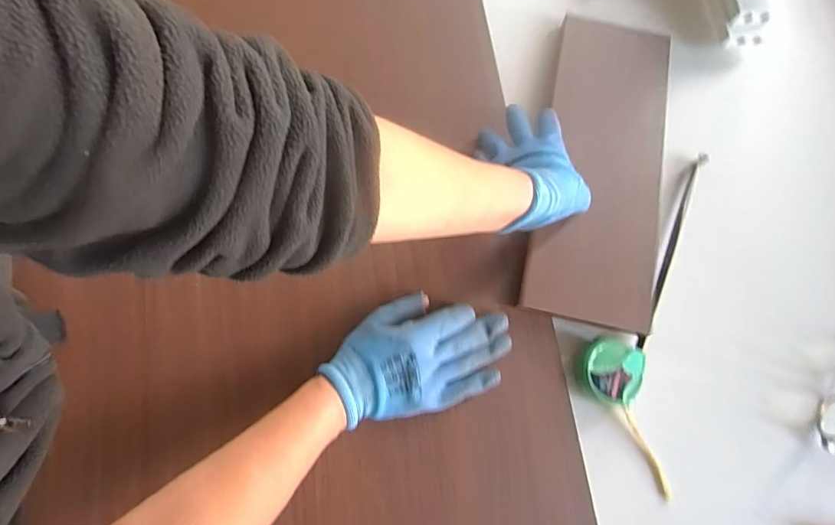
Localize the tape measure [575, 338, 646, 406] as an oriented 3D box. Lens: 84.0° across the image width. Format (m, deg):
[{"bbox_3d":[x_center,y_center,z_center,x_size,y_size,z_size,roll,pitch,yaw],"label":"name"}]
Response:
[{"bbox_3d":[0.202,0.114,0.484,0.066,0.039,0.064,0,75,-2],"label":"tape measure"}]

